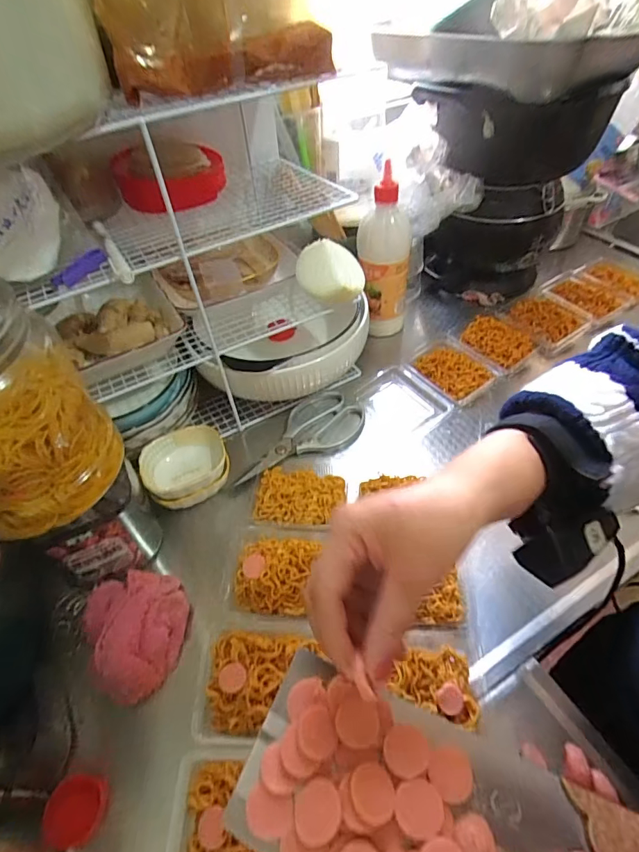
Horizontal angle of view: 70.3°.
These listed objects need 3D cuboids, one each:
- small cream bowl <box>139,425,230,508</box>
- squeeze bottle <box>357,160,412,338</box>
[{"bbox_3d":[-0.153,0.046,0.522,0.093,0.053,0.094,-2,48,3],"label":"small cream bowl"},{"bbox_3d":[0.092,-0.232,0.645,0.074,0.208,0.061,0,48,5],"label":"squeeze bottle"}]

